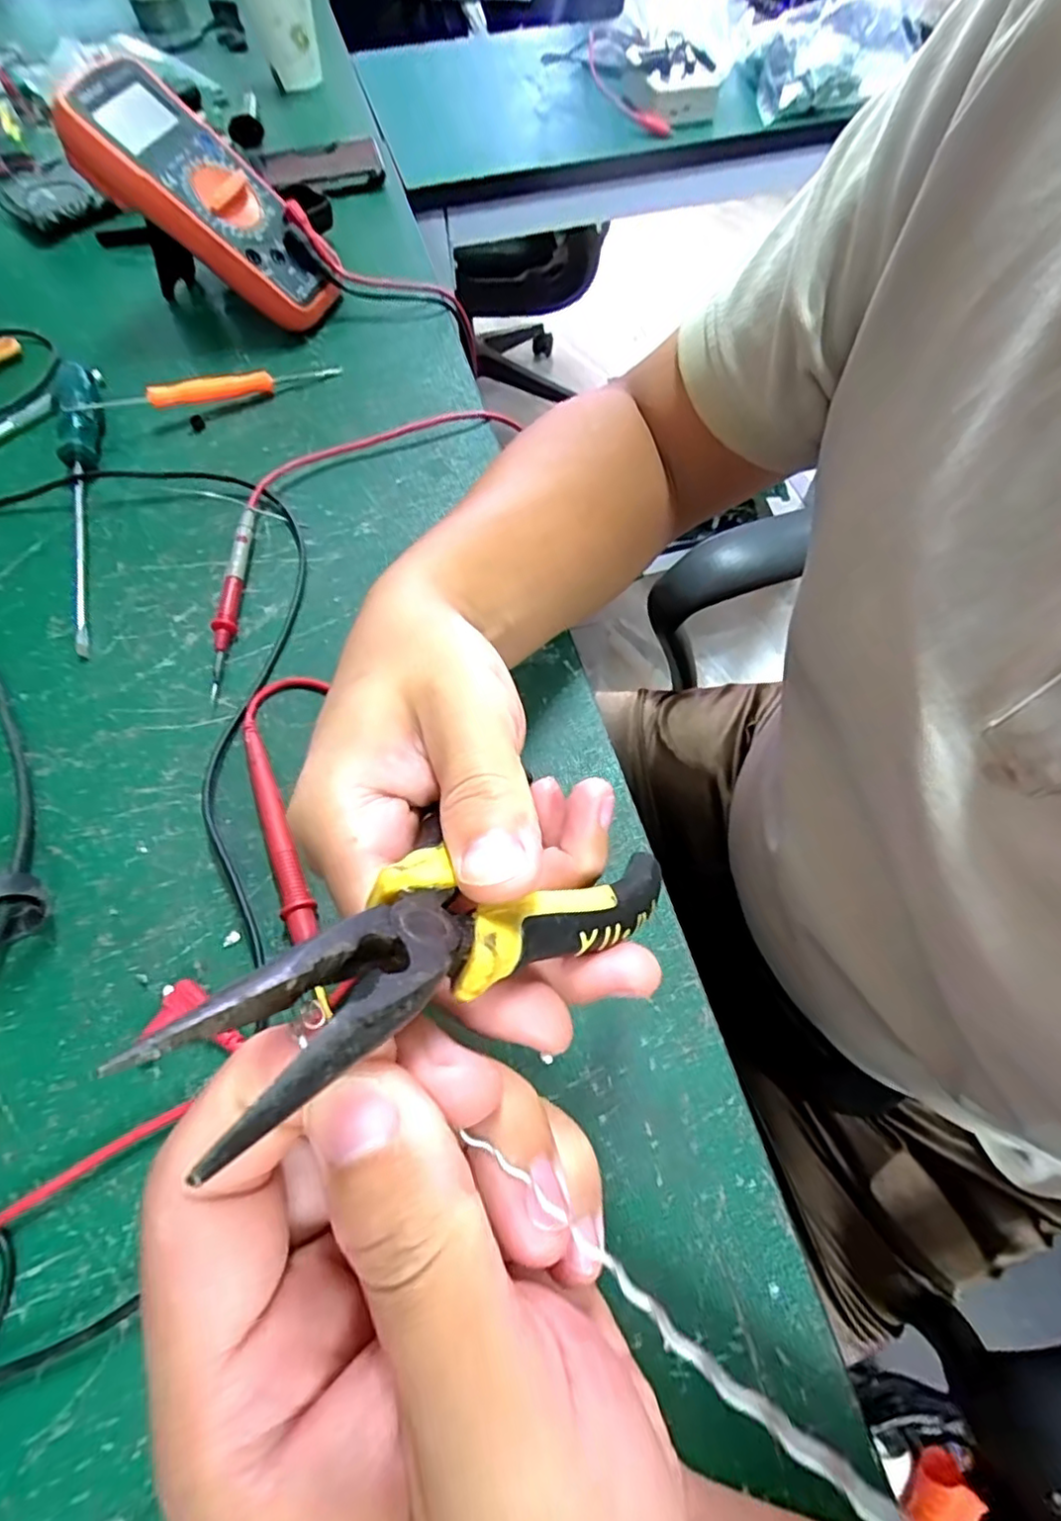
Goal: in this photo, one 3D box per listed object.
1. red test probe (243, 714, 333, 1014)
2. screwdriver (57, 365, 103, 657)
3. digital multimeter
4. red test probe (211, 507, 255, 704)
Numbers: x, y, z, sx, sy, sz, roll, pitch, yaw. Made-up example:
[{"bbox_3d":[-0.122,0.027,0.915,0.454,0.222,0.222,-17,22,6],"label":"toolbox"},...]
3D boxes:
[{"bbox_3d":[-0.110,0.039,0.279,0.014,0.011,0.148,-23,61,-10],"label":"red test probe"},{"bbox_3d":[-0.270,-0.167,0.380,0.025,0.025,0.235,-17,64,-7],"label":"screwdriver"},{"bbox_3d":[-0.219,-0.378,0.432,0.174,0.060,0.085,36,63,-24],"label":"digital multimeter"},{"bbox_3d":[-0.166,-0.092,0.349,0.013,0.015,0.126,-5,63,-1],"label":"red test probe"}]

